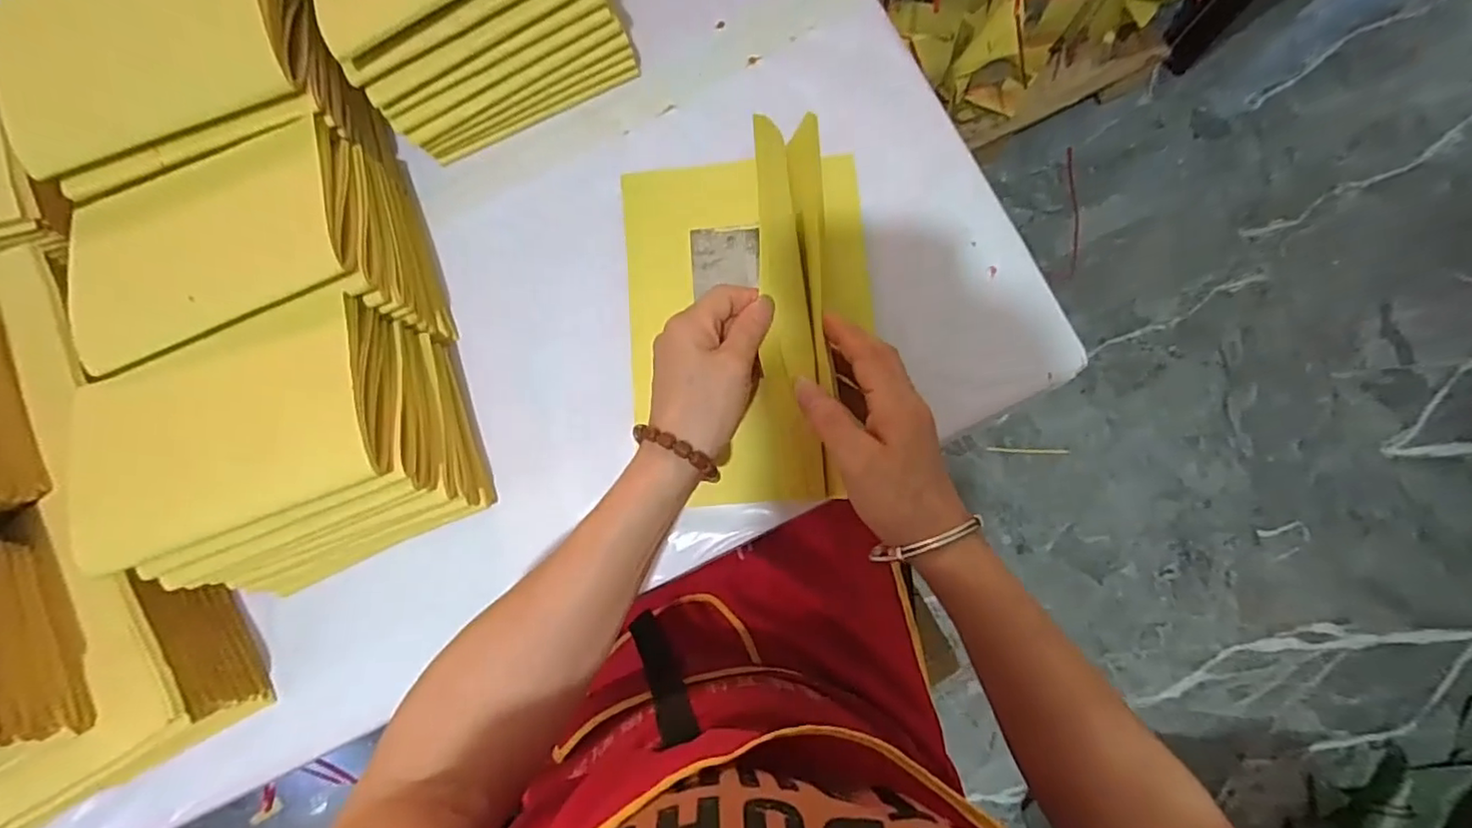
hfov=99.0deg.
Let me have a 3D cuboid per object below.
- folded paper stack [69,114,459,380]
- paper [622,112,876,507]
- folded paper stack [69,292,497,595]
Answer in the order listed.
[{"bbox_3d":[-0.299,-0.093,0.404,0.164,0.100,0.135,-22,82,1],"label":"folded paper stack"},{"bbox_3d":[0.011,-0.061,0.391,0.161,0.062,0.226,-5,85,2],"label":"paper"},{"bbox_3d":[-0.272,0.028,0.384,0.189,0.097,0.139,-23,82,1],"label":"folded paper stack"}]

